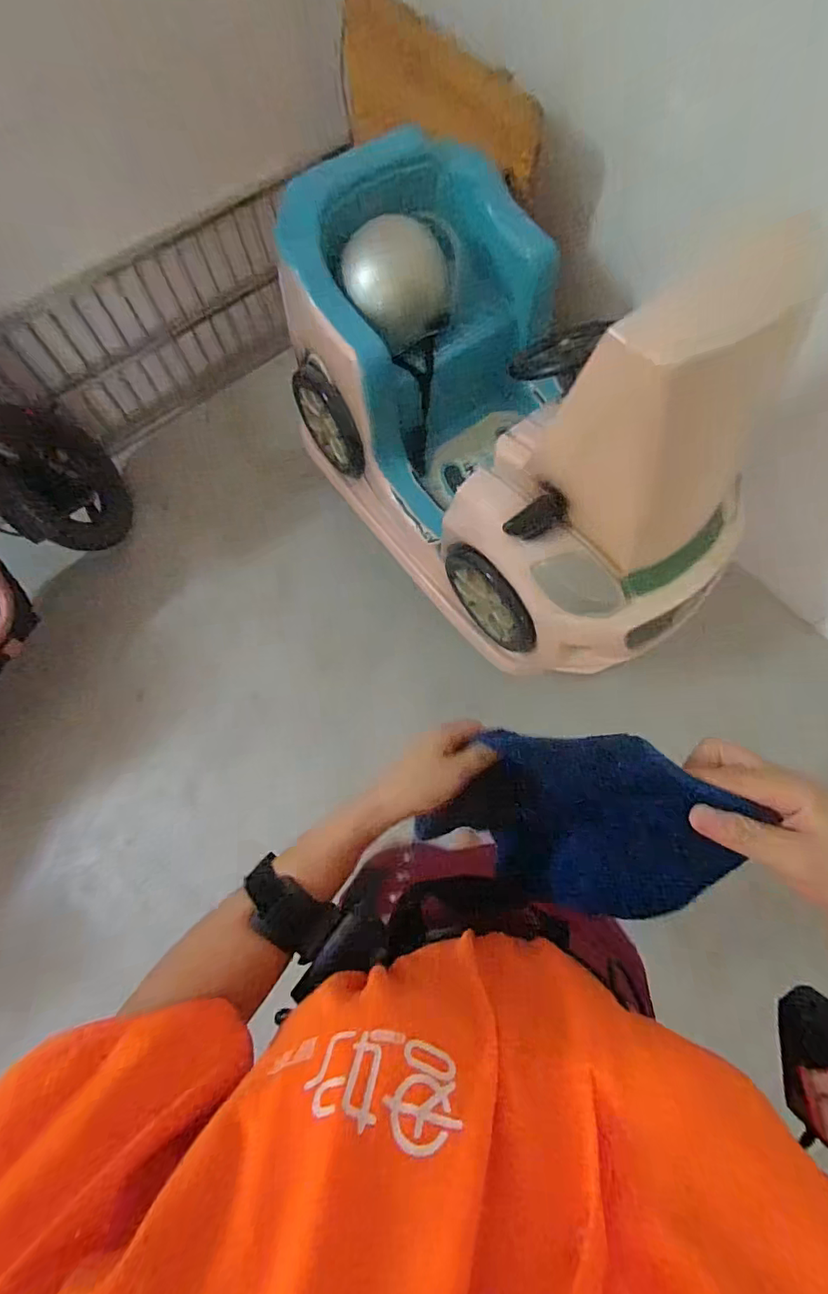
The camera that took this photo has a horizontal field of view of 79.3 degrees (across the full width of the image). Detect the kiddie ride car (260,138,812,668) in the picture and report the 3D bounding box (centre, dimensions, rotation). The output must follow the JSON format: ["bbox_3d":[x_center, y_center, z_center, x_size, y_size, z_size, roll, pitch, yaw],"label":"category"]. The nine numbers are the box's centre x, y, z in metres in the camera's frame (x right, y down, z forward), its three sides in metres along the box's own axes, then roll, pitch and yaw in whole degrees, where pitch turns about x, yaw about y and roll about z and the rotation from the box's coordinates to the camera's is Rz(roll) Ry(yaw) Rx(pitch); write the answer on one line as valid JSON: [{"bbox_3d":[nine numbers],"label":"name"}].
[{"bbox_3d":[0.197,-0.436,0.975,0.523,0.634,0.972,-37,75,-11],"label":"kiddie ride car"}]

